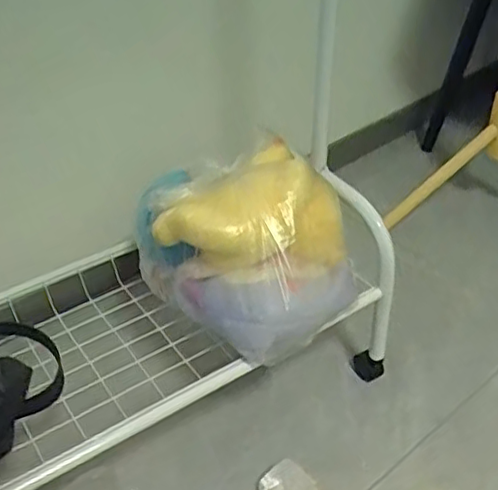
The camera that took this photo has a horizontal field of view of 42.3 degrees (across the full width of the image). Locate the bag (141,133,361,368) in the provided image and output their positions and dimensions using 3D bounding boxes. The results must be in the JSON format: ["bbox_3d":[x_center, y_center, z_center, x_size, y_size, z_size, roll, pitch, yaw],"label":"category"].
[{"bbox_3d":[-0.005,-0.007,0.792,0.196,0.156,0.252,-30,45,-31],"label":"bag"}]

